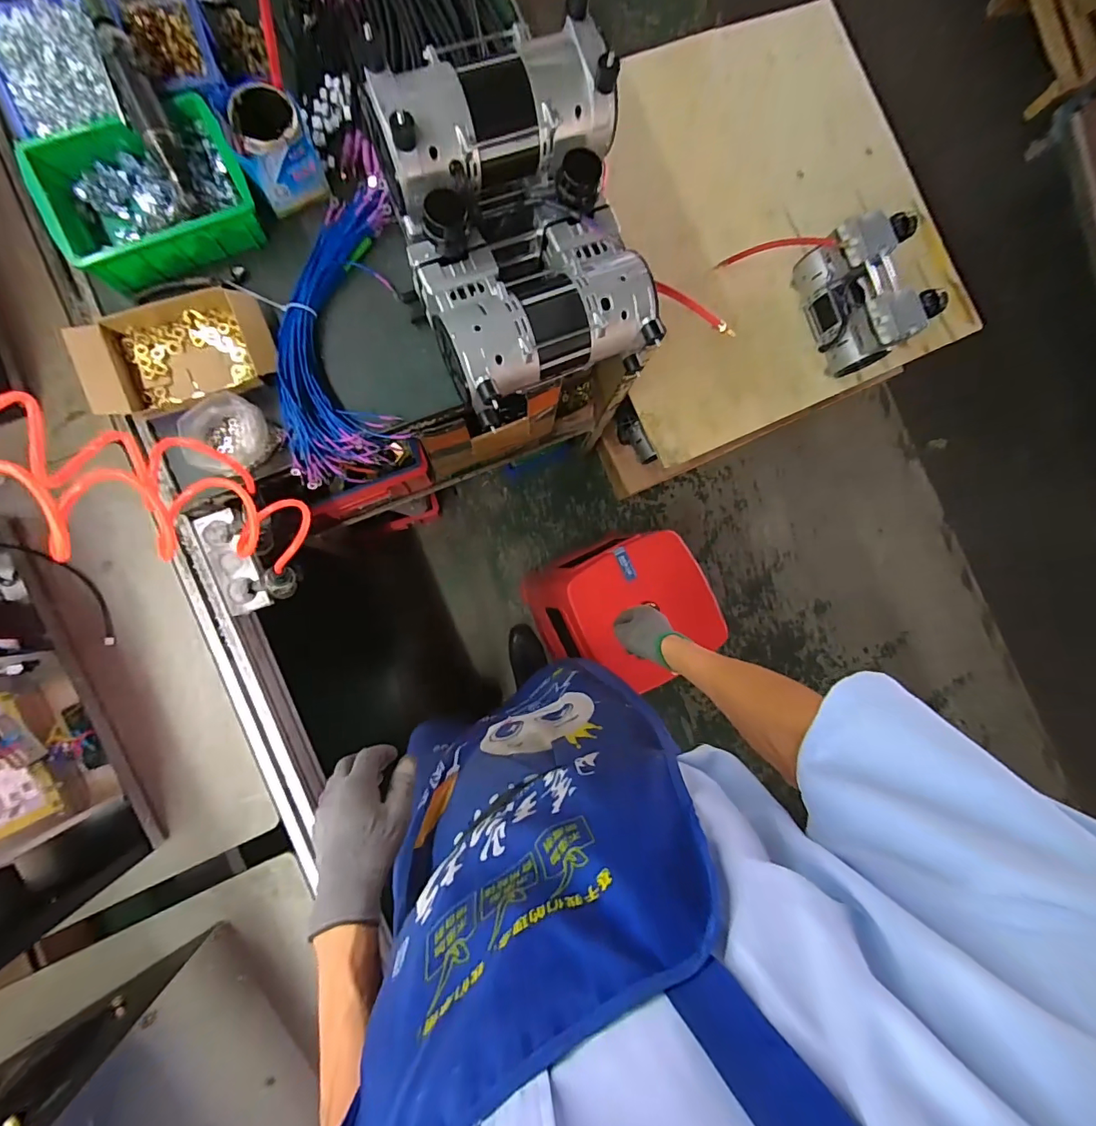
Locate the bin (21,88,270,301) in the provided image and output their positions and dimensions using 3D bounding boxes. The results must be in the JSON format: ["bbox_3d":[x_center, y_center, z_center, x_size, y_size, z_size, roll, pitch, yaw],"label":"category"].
[{"bbox_3d":[-0.564,-0.524,0.688,0.254,0.090,0.200,-28,90,-7],"label":"bin"}]

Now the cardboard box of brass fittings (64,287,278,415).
[{"bbox_3d":[-0.524,-0.306,0.683,0.240,0.059,0.158,-14,89,-7],"label":"cardboard box of brass fittings"}]

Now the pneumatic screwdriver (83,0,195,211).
[{"bbox_3d":[-0.540,-0.621,0.622,0.038,0.032,0.278,-22,103,-7],"label":"pneumatic screwdriver"}]

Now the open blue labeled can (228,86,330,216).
[{"bbox_3d":[-0.388,-0.589,0.670,0.098,0.100,0.109,-25,90,-7],"label":"open blue labeled can"}]

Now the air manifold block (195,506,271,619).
[{"bbox_3d":[-0.467,-0.002,0.705,0.052,0.017,0.153,-22,90,-7],"label":"air manifold block"}]

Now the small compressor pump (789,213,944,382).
[{"bbox_3d":[0.729,-0.618,1.136,0.143,0.225,0.296,-23,90,-7],"label":"small compressor pump"}]

